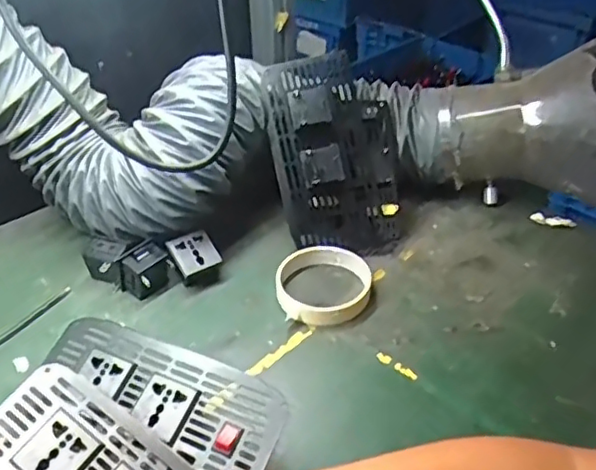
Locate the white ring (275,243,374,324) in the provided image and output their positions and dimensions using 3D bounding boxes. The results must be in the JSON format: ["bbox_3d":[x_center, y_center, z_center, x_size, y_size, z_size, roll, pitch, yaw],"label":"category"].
[{"bbox_3d":[0.021,0.042,0.555,0.080,0.024,0.085,0,38,0],"label":"white ring"}]

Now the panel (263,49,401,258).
[{"bbox_3d":[0.038,-0.076,0.600,0.122,0.195,0.055,-10,3,-2],"label":"panel"}]

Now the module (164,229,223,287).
[{"bbox_3d":[-0.095,0.022,0.573,0.039,0.026,0.045,-23,68,-26],"label":"module"}]

